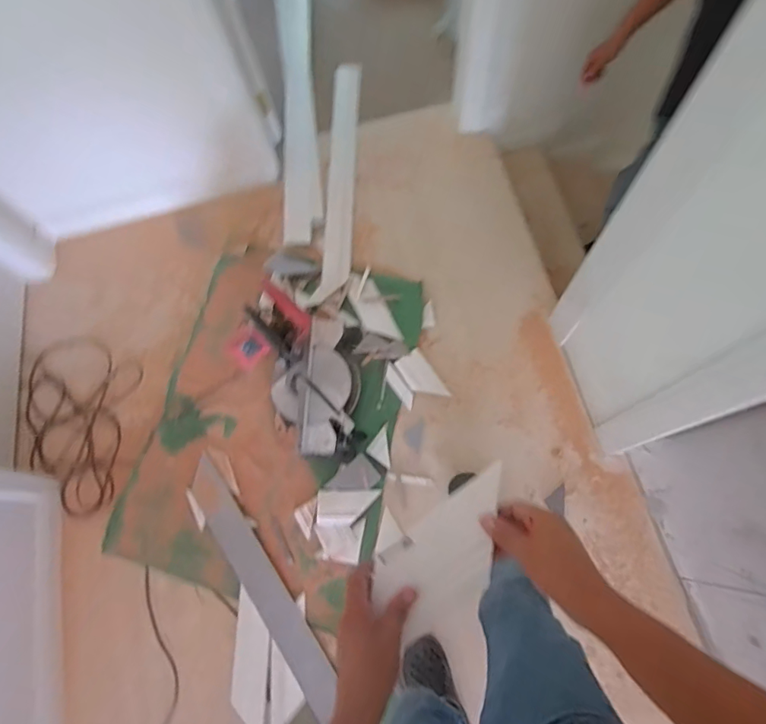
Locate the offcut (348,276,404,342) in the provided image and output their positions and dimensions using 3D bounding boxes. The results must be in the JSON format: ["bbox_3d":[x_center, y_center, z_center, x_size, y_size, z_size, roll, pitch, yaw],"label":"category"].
[{"bbox_3d":[-0.038,-0.185,1.682,0.106,0.010,0.280,-27,74,-4],"label":"offcut"}]

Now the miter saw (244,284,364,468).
[{"bbox_3d":[-0.207,0.039,1.435,0.295,0.340,0.479,-12,73,-3],"label":"miter saw"}]

